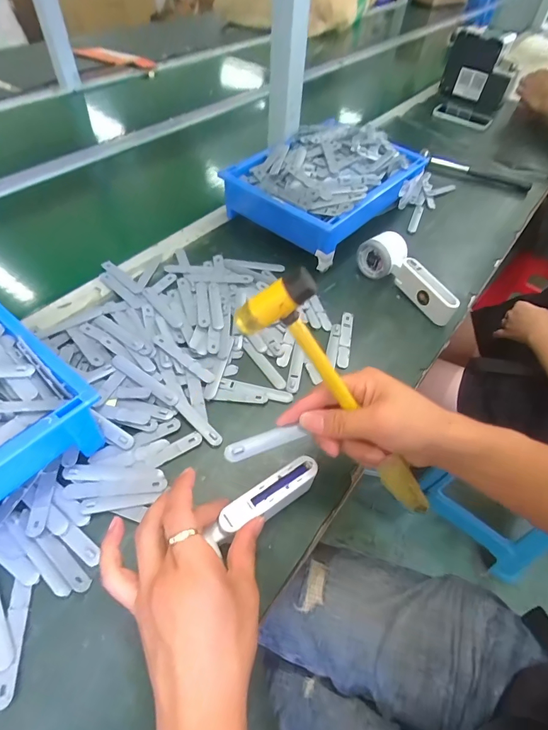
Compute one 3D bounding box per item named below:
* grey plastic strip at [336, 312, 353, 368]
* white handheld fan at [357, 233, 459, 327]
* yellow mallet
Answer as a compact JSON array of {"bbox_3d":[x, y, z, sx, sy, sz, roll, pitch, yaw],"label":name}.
[{"bbox_3d":[0.095,-0.036,0.515,0.015,0.006,0.099,11,53,4],"label":"grey plastic strip"},{"bbox_3d":[0.200,-0.130,0.565,0.055,0.058,0.166,-34,62,-26],"label":"white handheld fan"},{"bbox_3d":[0.067,0.042,0.328,0.262,0.062,0.029,52,54,-21],"label":"yellow mallet"}]

